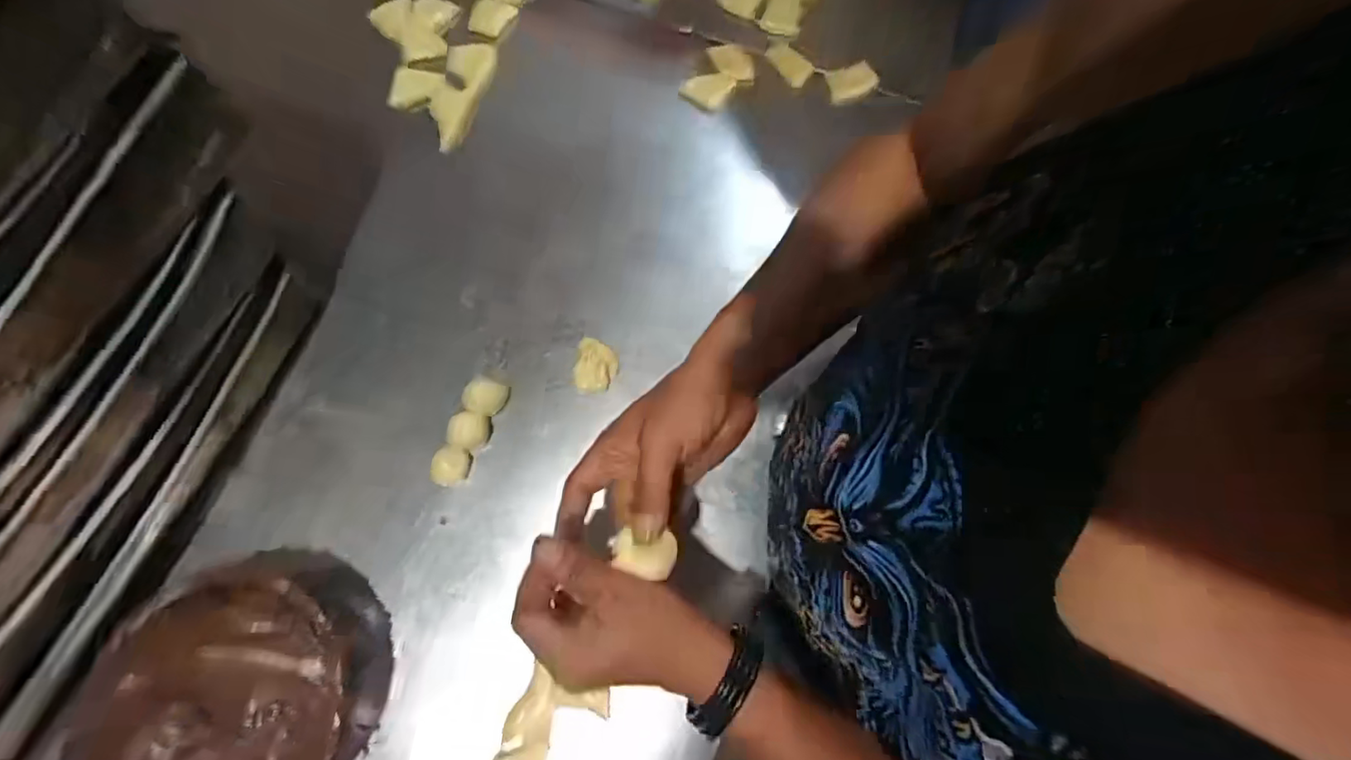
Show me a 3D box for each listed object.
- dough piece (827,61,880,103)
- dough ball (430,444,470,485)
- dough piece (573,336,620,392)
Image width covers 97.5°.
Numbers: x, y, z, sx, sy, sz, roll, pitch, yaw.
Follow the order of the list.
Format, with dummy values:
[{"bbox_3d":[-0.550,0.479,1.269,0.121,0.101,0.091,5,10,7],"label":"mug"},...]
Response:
[{"bbox_3d":[0.188,-0.317,0.625,0.049,0.020,0.034,-11,75,-4],"label":"dough piece"},{"bbox_3d":[-0.192,0.073,0.507,0.027,0.022,0.032,6,74,1],"label":"dough ball"},{"bbox_3d":[-0.071,-0.013,0.532,0.039,0.017,0.046,15,74,3],"label":"dough piece"}]

